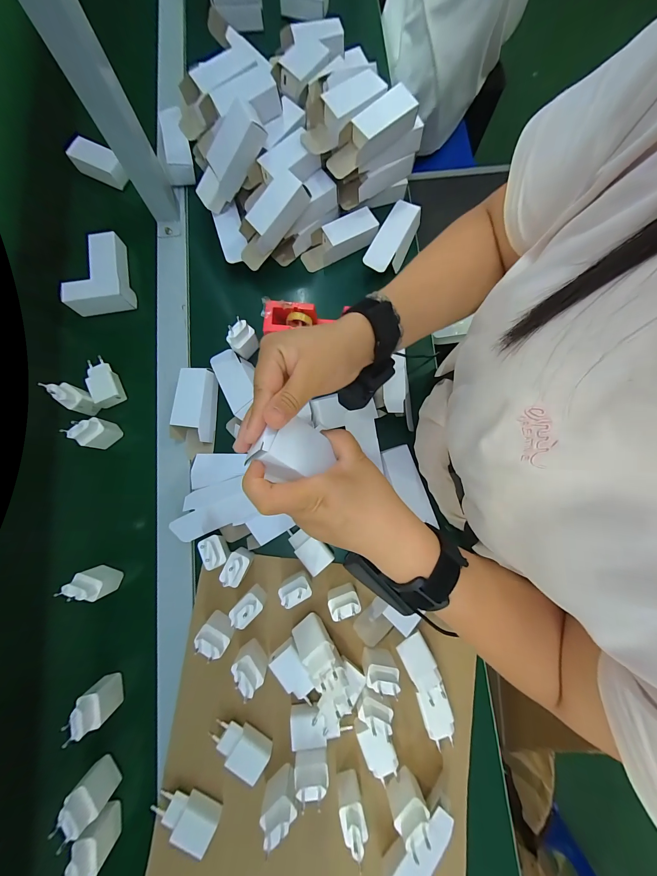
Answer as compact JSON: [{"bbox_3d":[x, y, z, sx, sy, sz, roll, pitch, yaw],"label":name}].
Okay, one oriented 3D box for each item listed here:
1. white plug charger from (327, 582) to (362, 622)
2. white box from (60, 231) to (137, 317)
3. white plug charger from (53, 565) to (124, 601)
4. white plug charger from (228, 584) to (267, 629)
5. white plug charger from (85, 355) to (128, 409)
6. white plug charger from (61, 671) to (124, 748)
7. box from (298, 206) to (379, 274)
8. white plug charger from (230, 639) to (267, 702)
[{"bbox_3d":[0.019,0.214,0.391,0.040,0.063,0.026,-24,81,-5],"label":"white plug charger"},{"bbox_3d":[-0.378,-0.276,0.487,0.090,0.038,0.129,-9,80,-2],"label":"white box"},{"bbox_3d":[-0.320,0.197,0.398,0.039,0.071,0.026,23,80,3],"label":"white plug charger"},{"bbox_3d":[-0.106,0.222,0.389,0.035,0.074,0.027,-44,83,-8],"label":"white plug charger"},{"bbox_3d":[-0.355,-0.089,0.466,0.042,0.019,0.077,-27,81,-5],"label":"white plug charger"},{"bbox_3d":[-0.294,0.339,0.372,0.023,0.071,0.040,-6,80,-2],"label":"white plug charger"},{"bbox_3d":[0.017,-0.337,0.504,0.135,0.035,0.054,-27,81,-5],"label":"box"},{"bbox_3d":[-0.098,0.291,0.377,0.040,0.071,0.022,43,82,6],"label":"white plug charger"}]

